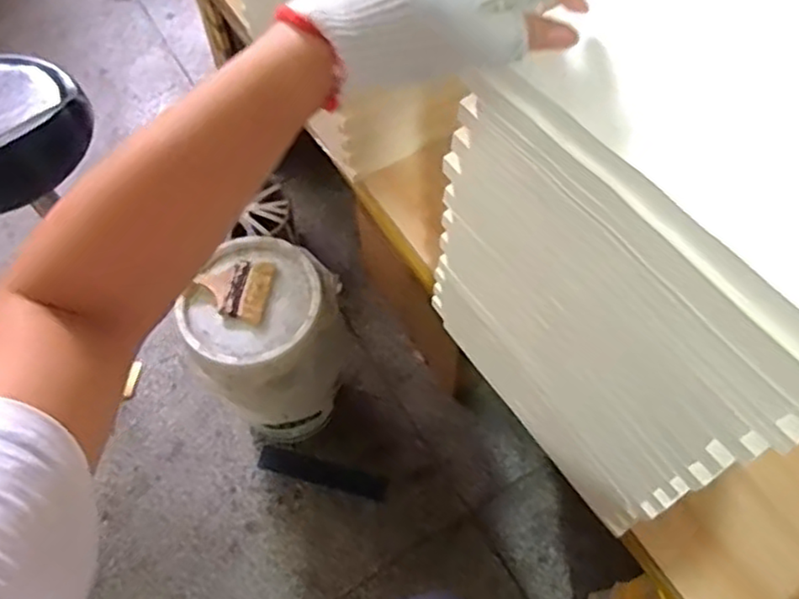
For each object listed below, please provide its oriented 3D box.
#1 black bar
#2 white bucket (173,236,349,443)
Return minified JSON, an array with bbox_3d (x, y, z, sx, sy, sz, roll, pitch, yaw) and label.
[{"bbox_3d":[-0.164,0.372,1.440,0.281,0.017,0.051,13,65,8],"label":"black bar"},{"bbox_3d":[-0.232,0.101,1.307,0.253,0.435,0.235,-1,62,1],"label":"white bucket"}]

